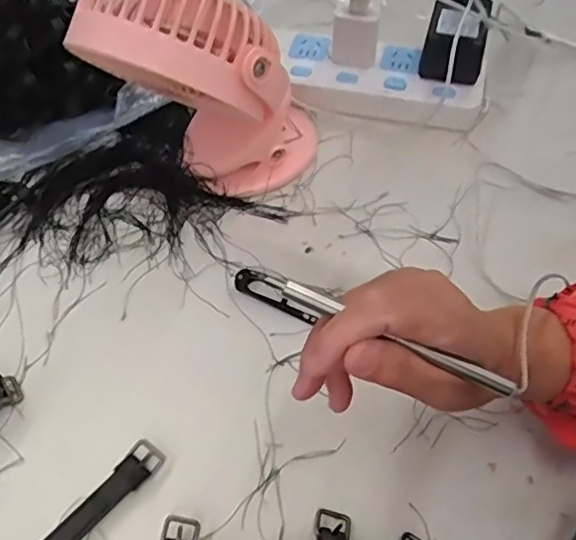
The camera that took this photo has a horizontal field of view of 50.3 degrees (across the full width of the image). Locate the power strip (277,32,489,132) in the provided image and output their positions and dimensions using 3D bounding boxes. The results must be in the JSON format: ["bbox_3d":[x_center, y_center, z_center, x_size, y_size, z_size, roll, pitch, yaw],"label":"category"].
[{"bbox_3d":[0.070,-0.167,0.534,0.199,0.031,0.065,16,61,11],"label":"power strip"}]

